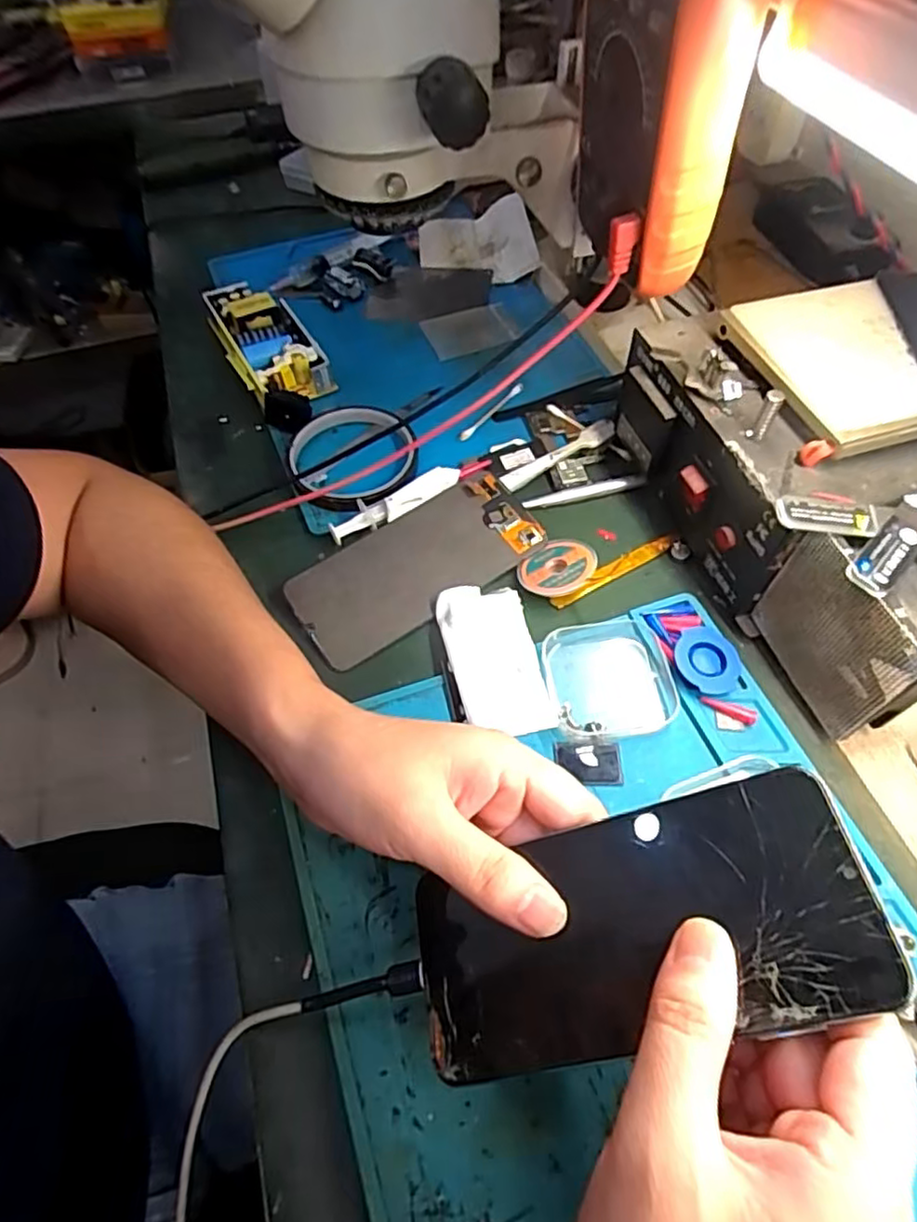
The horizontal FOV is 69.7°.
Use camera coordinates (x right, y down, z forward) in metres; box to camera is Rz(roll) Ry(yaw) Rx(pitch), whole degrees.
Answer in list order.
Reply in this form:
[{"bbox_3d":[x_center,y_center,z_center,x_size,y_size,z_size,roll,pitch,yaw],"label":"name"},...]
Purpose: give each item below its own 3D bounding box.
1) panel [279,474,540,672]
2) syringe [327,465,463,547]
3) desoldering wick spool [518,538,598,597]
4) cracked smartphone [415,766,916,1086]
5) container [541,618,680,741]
[{"bbox_3d":[-0.024,-0.030,0.394,0.150,0.007,0.071,-32,66,-16],"label":"panel"},{"bbox_3d":[-0.041,-0.071,0.412,0.087,0.017,0.021,-27,59,-15],"label":"syringe"},{"bbox_3d":[0.058,-0.027,0.387,0.042,0.010,0.042,-1,56,1],"label":"desoldering wick spool"},{"bbox_3d":[0.057,0.109,0.223,0.154,0.005,0.072,-26,56,15],"label":"cracked smartphone"},{"bbox_3d":[0.081,0.038,0.353,0.066,0.017,0.064,-8,56,-4],"label":"container"}]

